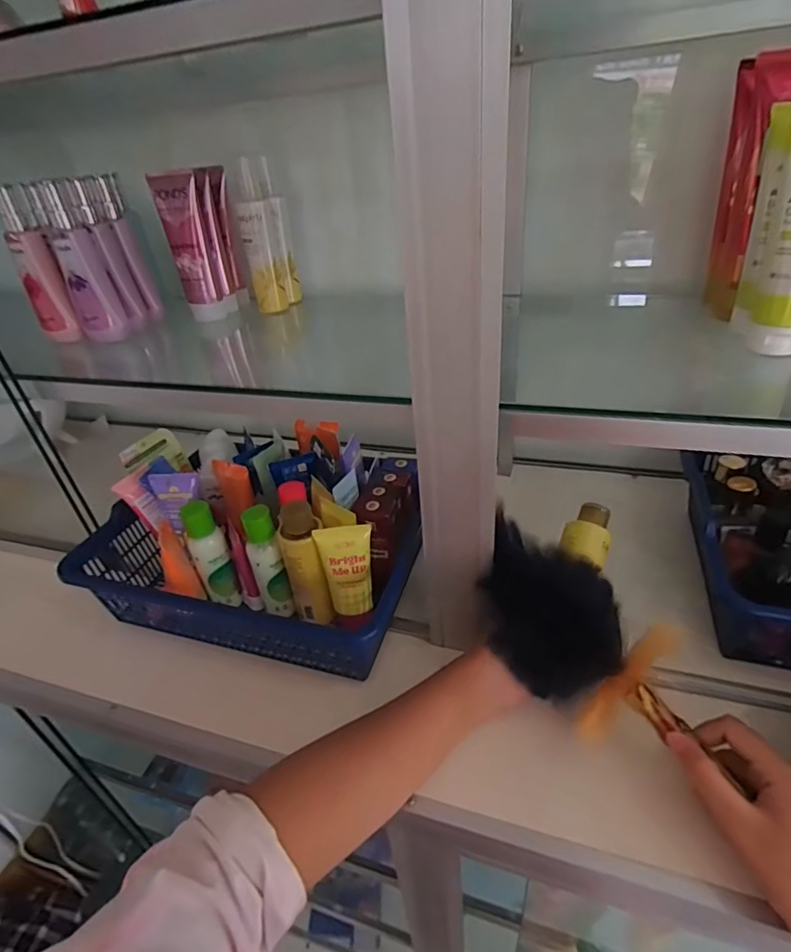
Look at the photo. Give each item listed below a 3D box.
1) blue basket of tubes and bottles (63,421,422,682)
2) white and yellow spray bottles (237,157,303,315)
[{"bbox_3d":[-0.150,0.061,0.550,0.309,0.142,0.220,5,37,14],"label":"blue basket of tubes and bottles"},{"bbox_3d":[-0.147,-0.273,0.578,0.051,0.152,0.053,-10,36,-6],"label":"white and yellow spray bottles"}]

